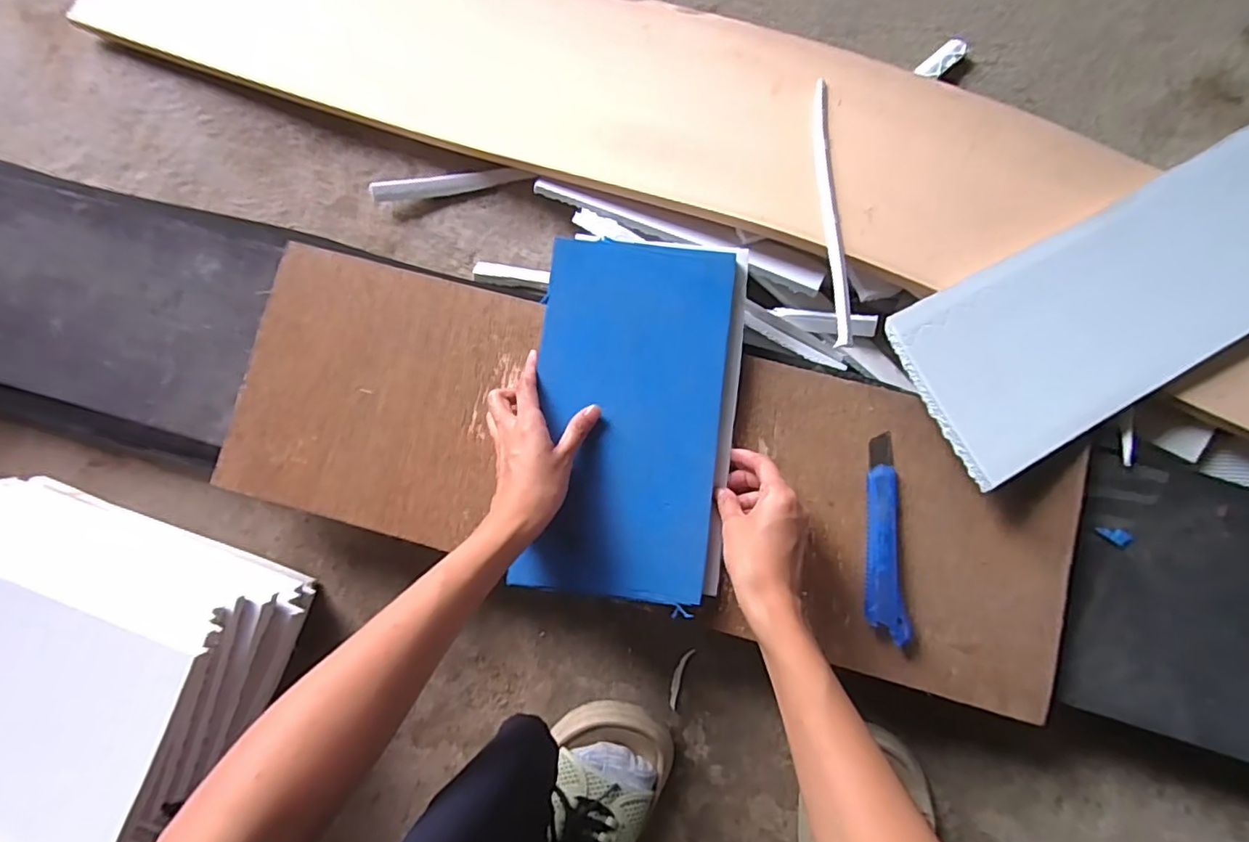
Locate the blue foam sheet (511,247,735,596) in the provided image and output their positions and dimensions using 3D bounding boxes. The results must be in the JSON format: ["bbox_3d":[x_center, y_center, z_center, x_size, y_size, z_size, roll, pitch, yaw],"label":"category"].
[{"bbox_3d":[0.005,-0.004,0.463,0.147,0.010,0.279,3,84,3],"label":"blue foam sheet"}]

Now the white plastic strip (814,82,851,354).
[{"bbox_3d":[0.180,-0.191,0.506,0.014,0.010,0.282,2,68,3],"label":"white plastic strip"}]

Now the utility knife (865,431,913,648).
[{"bbox_3d":[0.204,0.091,0.459,0.032,0.015,0.158,0,82,2],"label":"utility knife"}]

